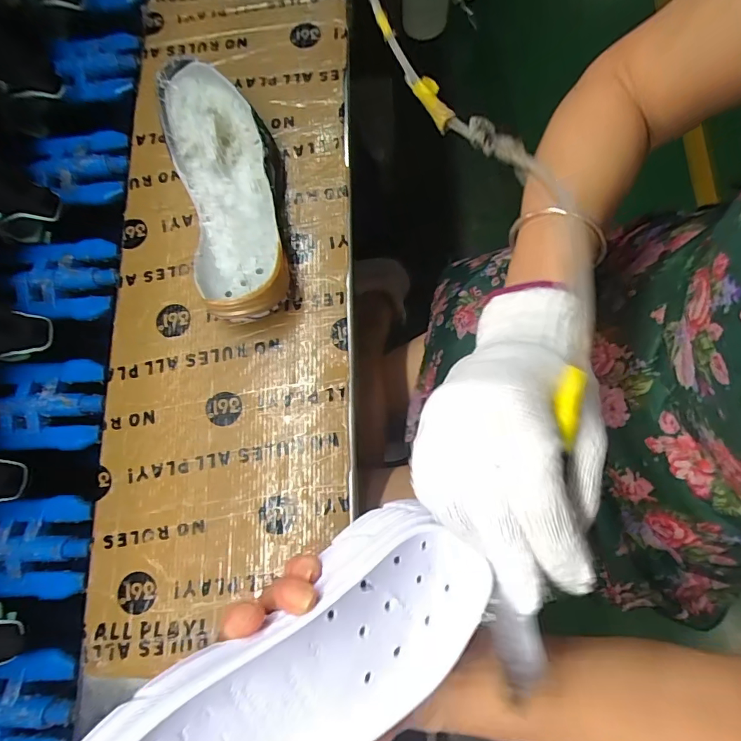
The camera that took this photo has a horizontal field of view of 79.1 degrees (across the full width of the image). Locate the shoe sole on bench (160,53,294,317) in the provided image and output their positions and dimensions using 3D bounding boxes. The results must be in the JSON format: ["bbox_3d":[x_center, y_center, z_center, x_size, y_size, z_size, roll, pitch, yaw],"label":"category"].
[{"bbox_3d":[-0.127,-0.162,0.423,0.097,0.059,0.255,-16,77,-1],"label":"shoe sole on bench"}]

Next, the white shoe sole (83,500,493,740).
[{"bbox_3d":[-0.045,0.165,0.196,0.249,0.045,0.098,-33,79,-32],"label":"white shoe sole"}]

